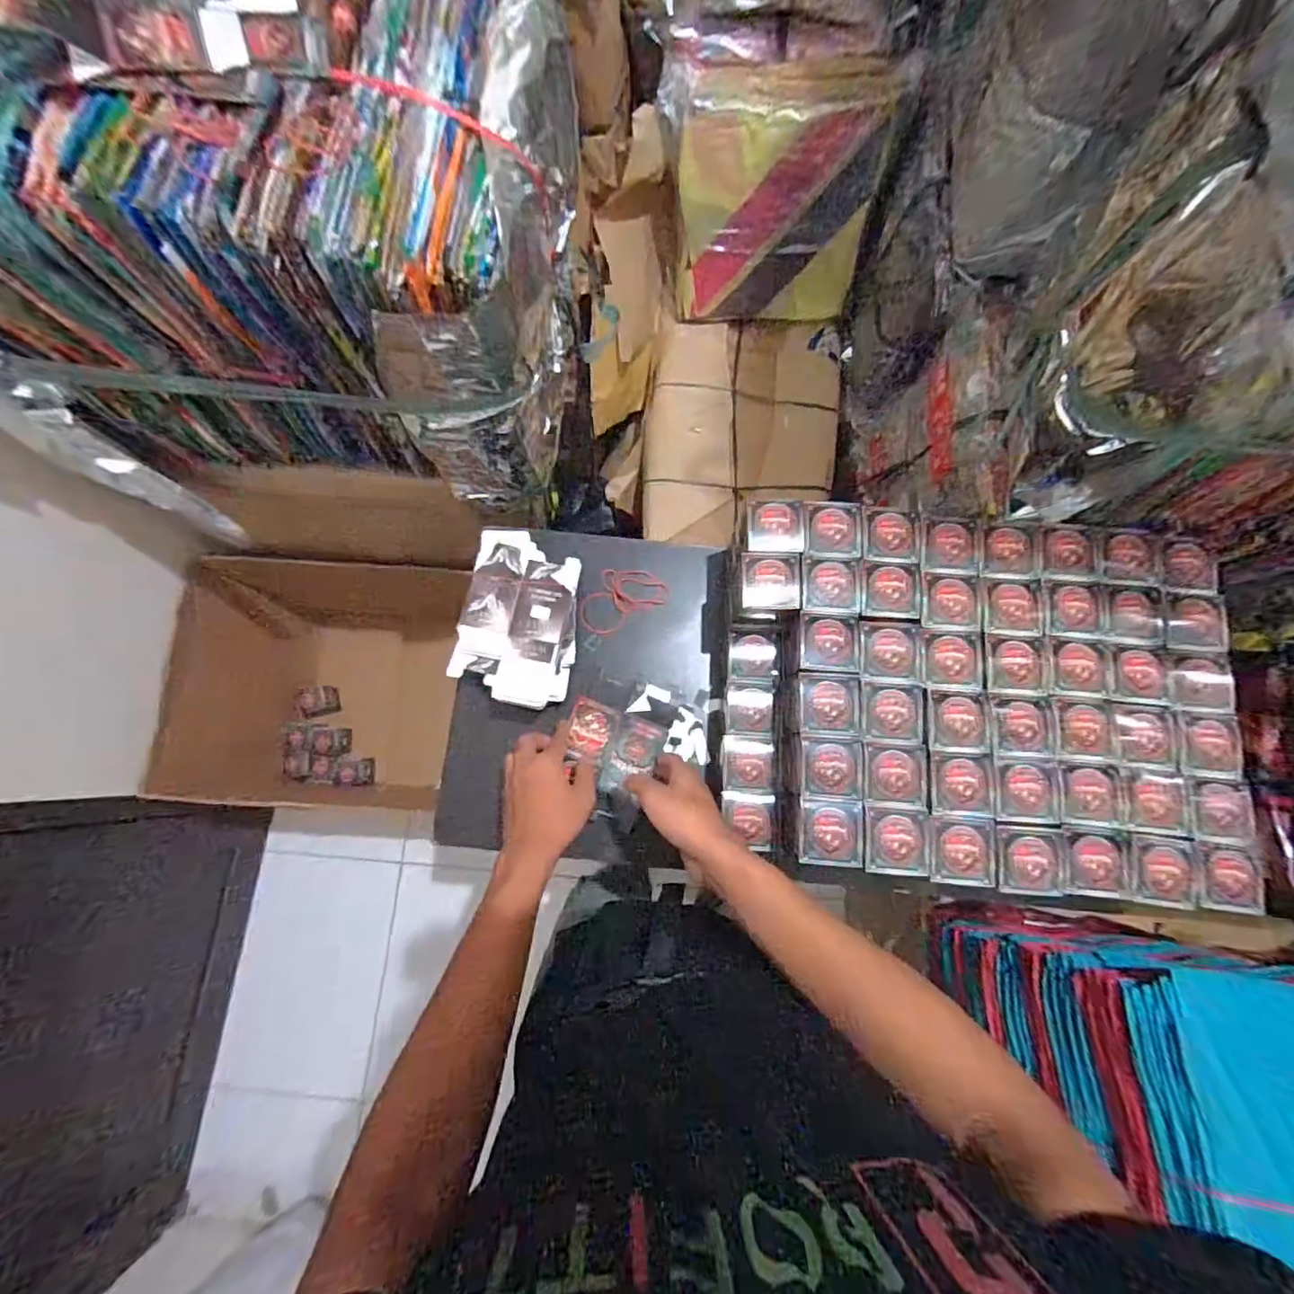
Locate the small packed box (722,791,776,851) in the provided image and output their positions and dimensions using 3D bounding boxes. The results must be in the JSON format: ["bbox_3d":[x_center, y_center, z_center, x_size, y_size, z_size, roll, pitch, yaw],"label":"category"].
[{"bbox_3d":[0.107,0.183,0.583,0.053,0.026,0.055,5,78,2],"label":"small packed box"}]

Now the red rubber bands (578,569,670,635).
[{"bbox_3d":[-0.033,-0.066,0.694,0.112,0.012,0.072,-30,79,-6],"label":"red rubber bands"}]

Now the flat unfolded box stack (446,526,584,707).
[{"bbox_3d":[-0.148,-0.037,0.646,0.128,0.056,0.203,9,78,2],"label":"flat unfolded box stack"}]

